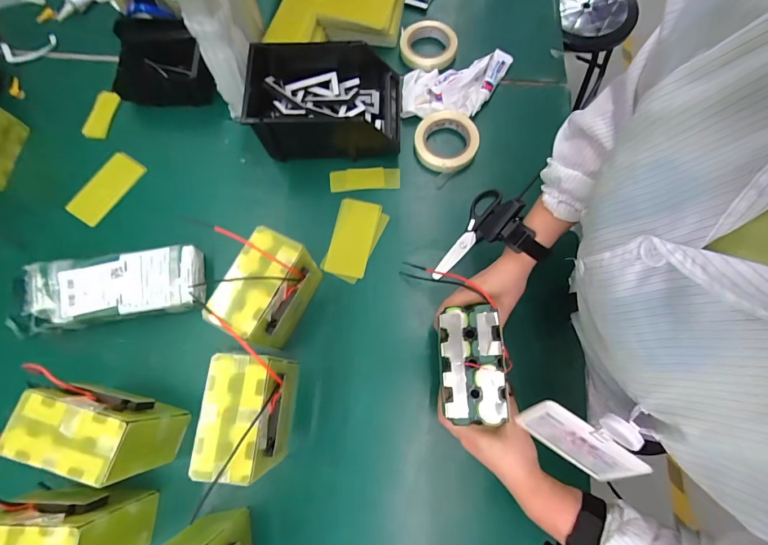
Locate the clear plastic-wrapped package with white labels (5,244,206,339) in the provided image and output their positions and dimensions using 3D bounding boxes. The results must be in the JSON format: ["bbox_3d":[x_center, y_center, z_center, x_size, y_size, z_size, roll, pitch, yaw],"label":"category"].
[{"bbox_3d":[-0.438,0.026,0.598,0.287,0.052,0.107,-9,73,-1],"label":"clear plastic-wrapped package with white labels"}]

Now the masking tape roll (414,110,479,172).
[{"bbox_3d":[0.116,-0.241,0.680,0.113,0.022,0.123,0,74,1],"label":"masking tape roll"}]

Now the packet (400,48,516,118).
[{"bbox_3d":[0.143,-0.358,0.710,0.229,0.032,0.119,-13,74,-2],"label":"packet"}]

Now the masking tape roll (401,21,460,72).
[{"bbox_3d":[0.091,-0.466,0.749,0.112,0.023,0.127,-4,74,0],"label":"masking tape roll"}]

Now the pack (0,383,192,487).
[{"bbox_3d":[-0.365,0.208,0.495,0.147,0.140,0.088,14,74,6],"label":"pack"}]

